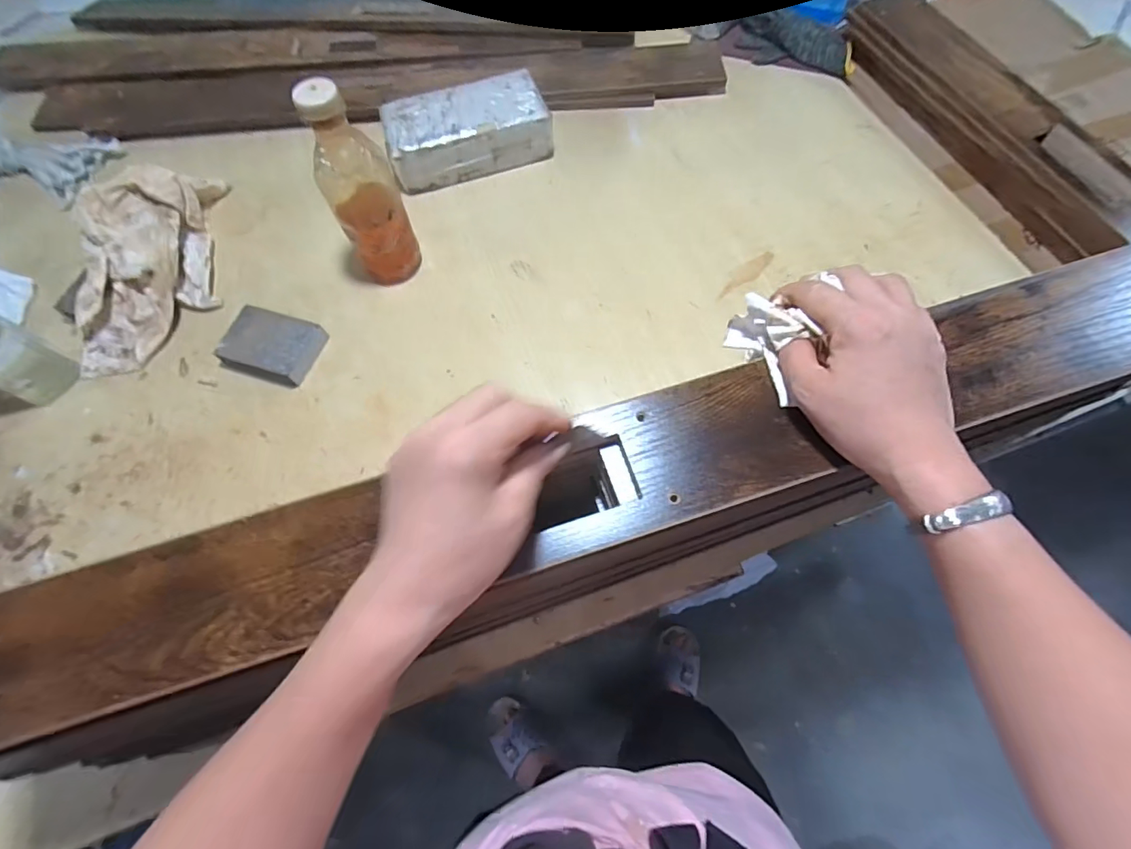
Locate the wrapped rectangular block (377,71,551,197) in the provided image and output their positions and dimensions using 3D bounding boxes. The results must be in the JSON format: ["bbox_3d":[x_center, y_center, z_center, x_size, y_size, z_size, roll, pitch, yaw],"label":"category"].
[{"bbox_3d":[-0.127,-0.386,0.646,0.210,0.060,0.104,-19,70,-6],"label":"wrapped rectangular block"}]

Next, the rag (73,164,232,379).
[{"bbox_3d":[-0.489,-0.197,0.567,0.134,0.088,0.269,2,69,2],"label":"rag"}]

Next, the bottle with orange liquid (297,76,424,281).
[{"bbox_3d":[-0.209,-0.232,0.512,0.078,0.203,0.058,-29,71,-9],"label":"bottle with orange liquid"}]

